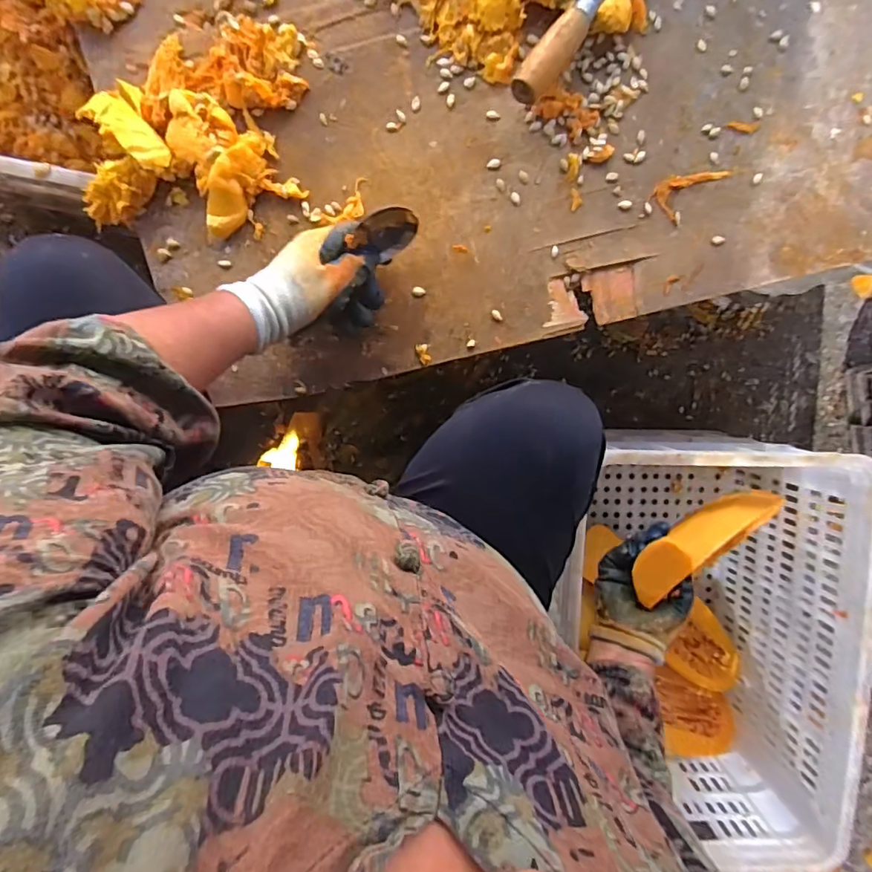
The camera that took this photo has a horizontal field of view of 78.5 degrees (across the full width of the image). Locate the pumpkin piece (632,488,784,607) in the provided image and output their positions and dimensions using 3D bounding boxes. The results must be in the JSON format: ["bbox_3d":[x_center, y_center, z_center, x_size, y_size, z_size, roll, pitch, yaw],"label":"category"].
[{"bbox_3d":[0.304,0.107,0.589,0.210,0.067,0.052,-24,98,-26],"label":"pumpkin piece"}]

